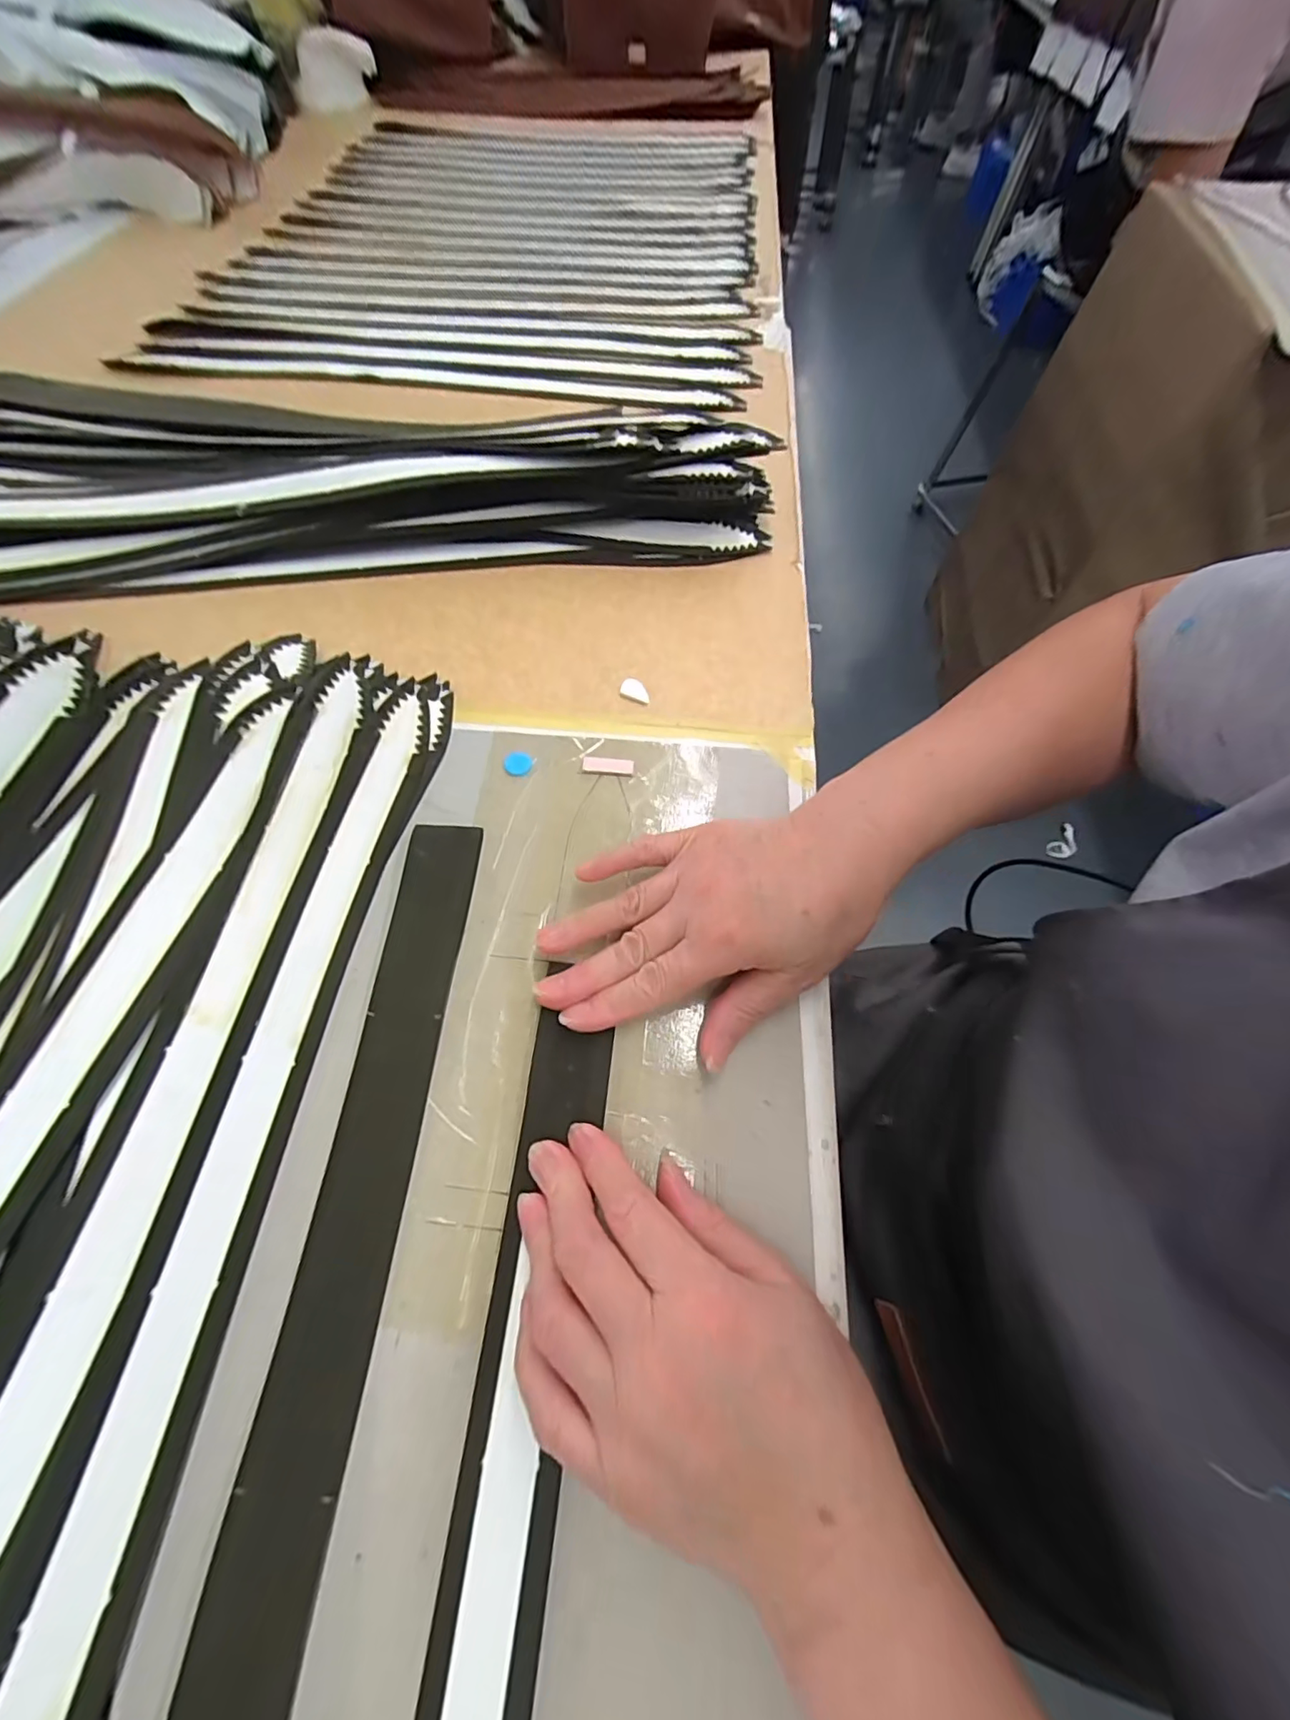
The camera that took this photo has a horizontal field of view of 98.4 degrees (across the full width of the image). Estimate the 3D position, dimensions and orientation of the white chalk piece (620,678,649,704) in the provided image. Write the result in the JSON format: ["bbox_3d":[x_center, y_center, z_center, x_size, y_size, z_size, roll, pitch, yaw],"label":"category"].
[{"bbox_3d":[-0.005,-0.109,0.354,0.021,0.004,0.014,21,65,9],"label":"white chalk piece"}]

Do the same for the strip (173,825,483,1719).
[{"bbox_3d":[-0.119,0.146,0.228,0.035,0.006,0.357,6,65,-3],"label":"strip"}]

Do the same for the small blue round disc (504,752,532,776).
[{"bbox_3d":[-0.075,-0.058,0.328,0.016,0.004,0.016,-5,64,-4],"label":"small blue round disc"}]

